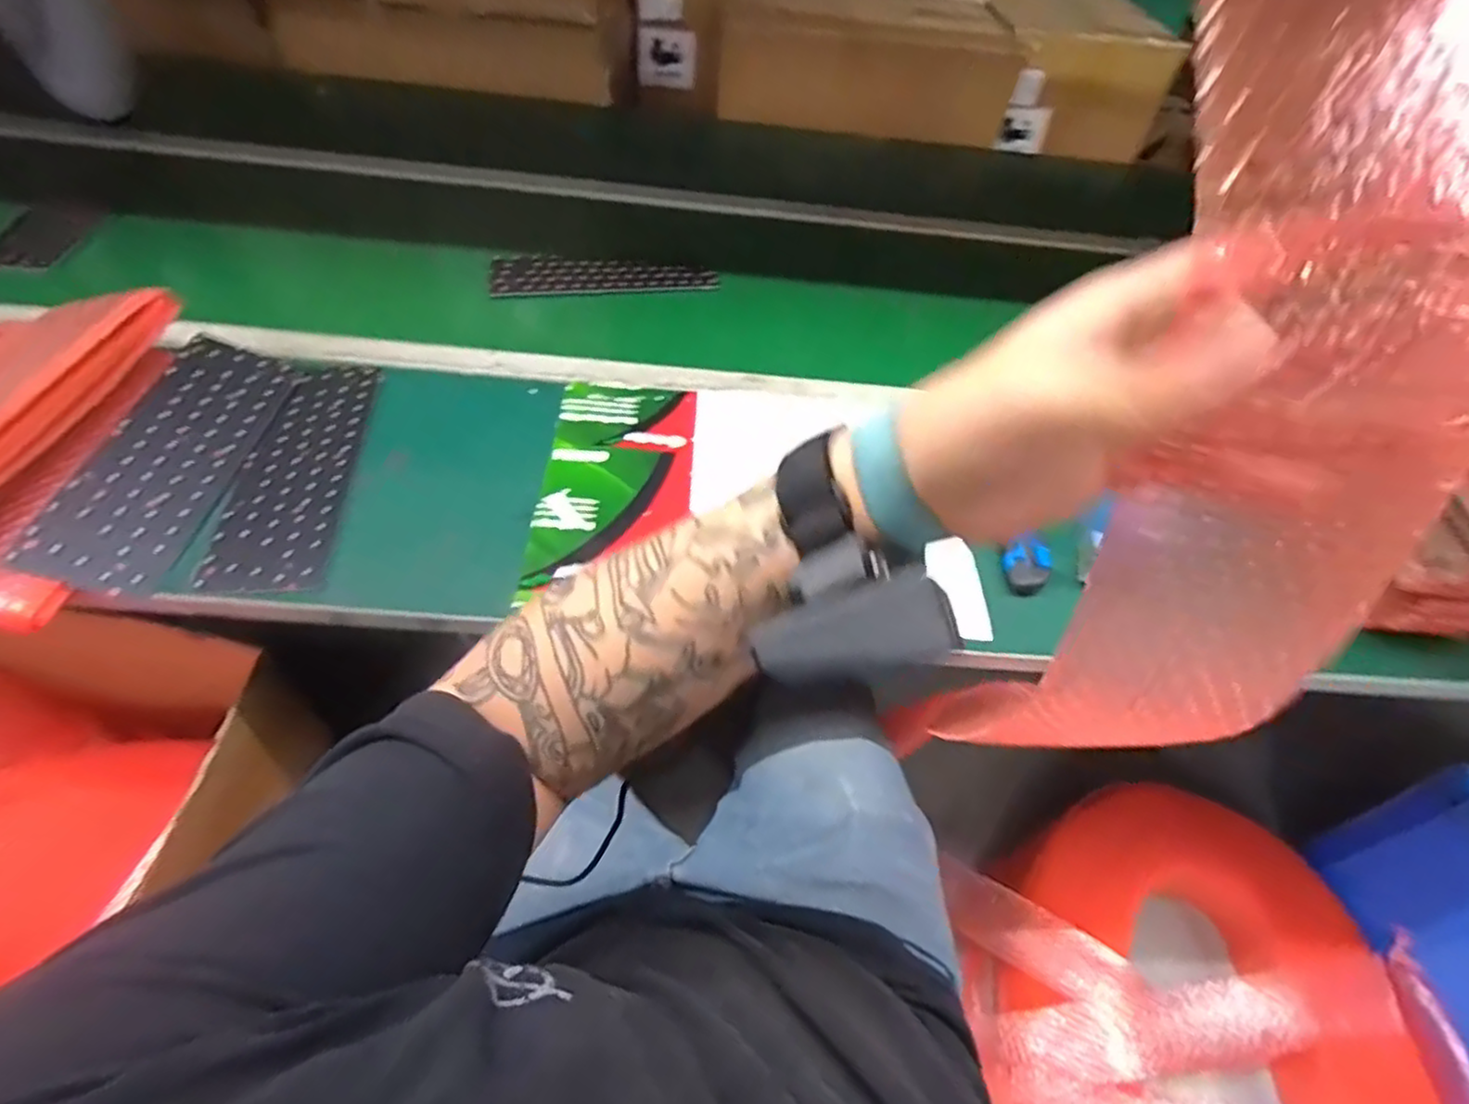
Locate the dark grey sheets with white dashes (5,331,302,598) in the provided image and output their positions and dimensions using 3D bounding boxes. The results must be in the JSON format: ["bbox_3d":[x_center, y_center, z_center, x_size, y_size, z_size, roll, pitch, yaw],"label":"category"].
[{"bbox_3d":[-0.479,-0.085,0.617,0.096,0.009,0.271,20,50,-18],"label":"dark grey sheets with white dashes"}]

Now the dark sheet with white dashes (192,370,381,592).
[{"bbox_3d":[-0.381,-0.076,0.640,0.096,0.010,0.266,0,52,-6],"label":"dark sheet with white dashes"}]

